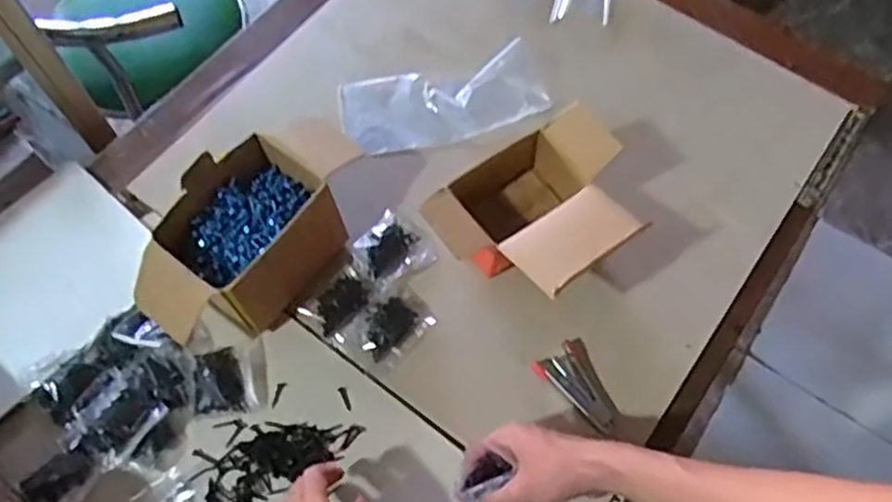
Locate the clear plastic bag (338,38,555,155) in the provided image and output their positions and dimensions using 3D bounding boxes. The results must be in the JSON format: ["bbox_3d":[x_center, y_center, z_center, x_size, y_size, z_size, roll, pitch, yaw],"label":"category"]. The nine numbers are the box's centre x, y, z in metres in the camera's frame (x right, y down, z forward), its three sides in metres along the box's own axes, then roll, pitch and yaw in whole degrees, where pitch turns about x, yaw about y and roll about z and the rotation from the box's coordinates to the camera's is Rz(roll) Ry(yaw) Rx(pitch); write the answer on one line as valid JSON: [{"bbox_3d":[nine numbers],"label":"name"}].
[{"bbox_3d":[-0.004,-0.171,0.829,0.233,0.032,0.100,-9,71,1],"label":"clear plastic bag"}]

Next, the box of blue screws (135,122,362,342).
[{"bbox_3d":[-0.191,-0.018,0.709,0.128,0.099,0.243,37,70,15],"label":"box of blue screws"}]

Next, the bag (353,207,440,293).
[{"bbox_3d":[-0.057,-0.002,0.744,0.072,0.018,0.070,-36,71,-16],"label":"bag"}]

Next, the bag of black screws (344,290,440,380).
[{"bbox_3d":[-0.054,0.076,0.711,0.058,0.019,0.086,42,71,16],"label":"bag of black screws"}]

